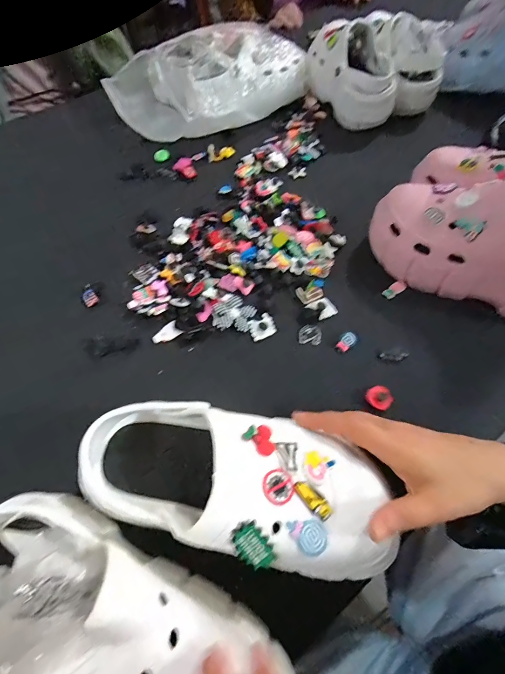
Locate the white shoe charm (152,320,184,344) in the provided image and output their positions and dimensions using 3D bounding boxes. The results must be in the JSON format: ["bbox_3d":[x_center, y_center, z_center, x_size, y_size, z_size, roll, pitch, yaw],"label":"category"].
[{"bbox_3d":[-0.106,-0.005,0.413,0.036,0.006,0.022,-27,62,-13],"label":"white shoe charm"}]

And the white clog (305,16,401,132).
[{"bbox_3d":[0.180,-0.500,0.625,0.096,0.114,0.218,-21,61,-10],"label":"white clog"}]

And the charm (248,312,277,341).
[{"bbox_3d":[0.012,-0.013,0.411,0.033,0.004,0.029,-24,61,-12],"label":"charm"}]

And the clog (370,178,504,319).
[{"bbox_3d":[0.268,-0.106,0.390,0.257,0.104,0.089,29,64,18],"label":"clog"}]

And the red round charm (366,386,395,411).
[{"bbox_3d":[0.135,0.065,0.356,0.025,0.007,0.025,-1,59,1],"label":"red round charm"}]

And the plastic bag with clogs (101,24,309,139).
[{"bbox_3d":[-0.087,-0.505,0.646,0.276,0.106,0.298,35,66,20],"label":"plastic bag with clogs"}]

